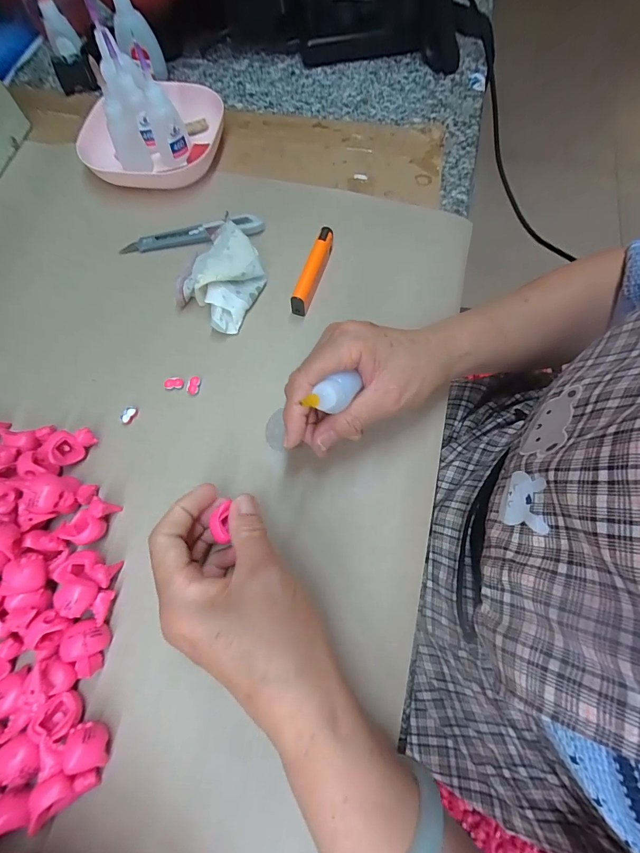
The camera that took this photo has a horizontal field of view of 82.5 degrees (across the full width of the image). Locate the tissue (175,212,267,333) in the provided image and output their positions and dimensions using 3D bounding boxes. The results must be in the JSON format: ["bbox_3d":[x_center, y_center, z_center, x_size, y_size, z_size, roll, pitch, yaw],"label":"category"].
[{"bbox_3d":[-0.085,-0.131,0.319,0.069,0.031,0.091,24,71,10],"label":"tissue"}]

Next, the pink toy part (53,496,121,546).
[{"bbox_3d":[-0.163,0.066,0.258,0.030,0.023,0.030,9,69,5],"label":"pink toy part"}]

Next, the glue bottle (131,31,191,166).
[{"bbox_3d":[-0.147,-0.293,0.341,0.032,0.086,0.024,-21,70,-7],"label":"glue bottle"}]

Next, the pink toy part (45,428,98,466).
[{"bbox_3d":[-0.186,0.013,0.276,0.028,0.022,0.025,-30,71,-10],"label":"pink toy part"}]

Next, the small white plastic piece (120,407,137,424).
[{"bbox_3d":[-0.151,-0.009,0.290,0.007,0.007,0.014,30,74,12],"label":"small white plastic piece"}]

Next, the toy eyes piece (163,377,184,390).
[{"bbox_3d":[-0.120,-0.036,0.299,0.016,0.005,0.010,-6,71,0],"label":"toy eyes piece"}]

